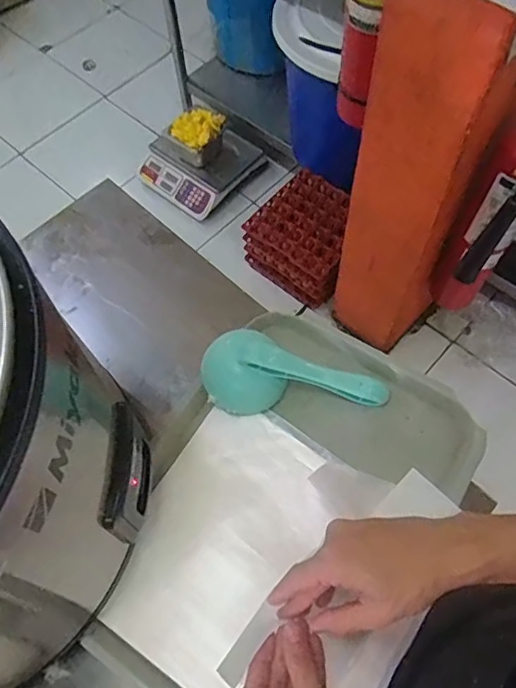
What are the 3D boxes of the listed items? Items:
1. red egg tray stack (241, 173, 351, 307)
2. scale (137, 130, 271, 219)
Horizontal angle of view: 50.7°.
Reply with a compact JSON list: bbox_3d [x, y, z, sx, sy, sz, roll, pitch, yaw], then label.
[{"bbox_3d":[0.159,-0.309,1.649,0.304,0.222,0.284,35,69,18],"label":"red egg tray stack"},{"bbox_3d":[-0.194,-0.623,1.858,0.324,0.159,0.305,-42,69,-18],"label":"scale"}]

